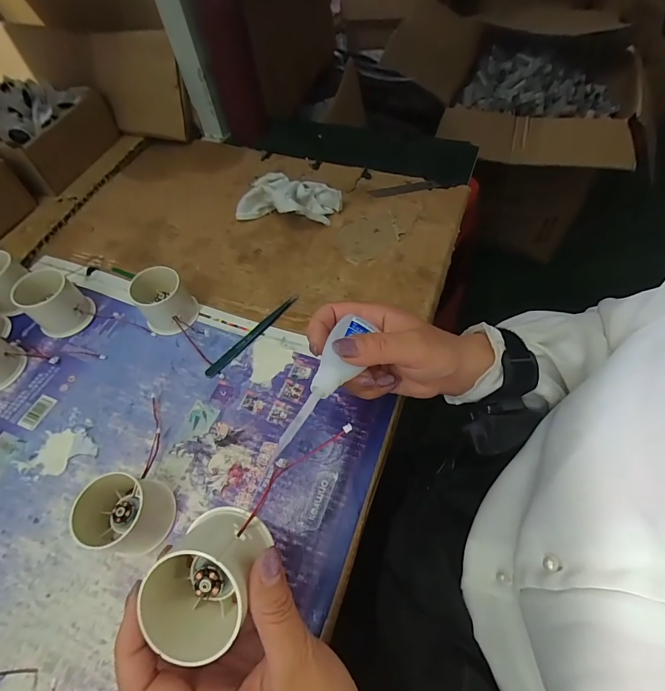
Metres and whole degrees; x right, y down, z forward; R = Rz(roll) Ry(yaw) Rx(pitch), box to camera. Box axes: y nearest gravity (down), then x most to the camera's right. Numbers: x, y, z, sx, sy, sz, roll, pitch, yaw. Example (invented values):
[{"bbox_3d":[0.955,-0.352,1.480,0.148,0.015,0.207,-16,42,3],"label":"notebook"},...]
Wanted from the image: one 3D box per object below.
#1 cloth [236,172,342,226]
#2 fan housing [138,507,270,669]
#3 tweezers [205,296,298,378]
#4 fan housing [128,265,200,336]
[{"bbox_3d":[-0.055,-0.194,0.475,0.131,0.045,0.085,11,59,9],"label":"cloth"},{"bbox_3d":[-0.066,0.124,0.194,0.057,0.050,0.061,30,90,2],"label":"fan housing"},{"bbox_3d":[-0.083,-0.012,0.390,0.012,0.004,0.127,36,66,22],"label":"tweezers"},{"bbox_3d":[-0.177,-0.048,0.387,0.057,0.050,0.066,-33,63,-17],"label":"fan housing"}]

